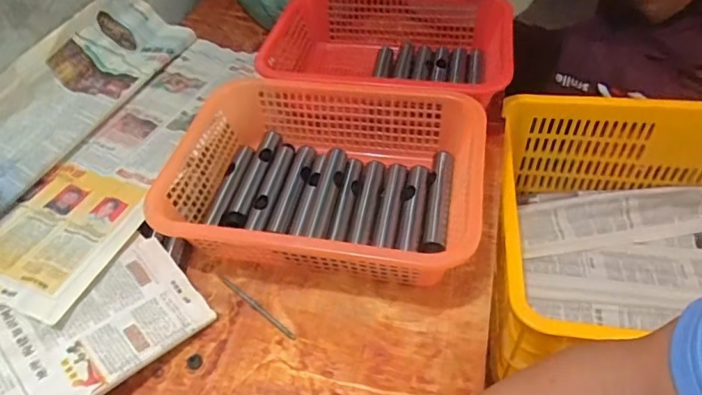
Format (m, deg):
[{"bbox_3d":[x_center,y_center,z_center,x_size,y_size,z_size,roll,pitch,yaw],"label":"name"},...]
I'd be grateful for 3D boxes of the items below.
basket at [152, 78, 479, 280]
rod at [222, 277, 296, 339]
[{"bbox_3d":[-0.034,-0.017,0.569,0.346,0.104,0.252,8,48,12],"label":"basket"},{"bbox_3d":[-0.098,0.114,0.515,0.109,0.005,0.008,30,56,29],"label":"rod"}]

